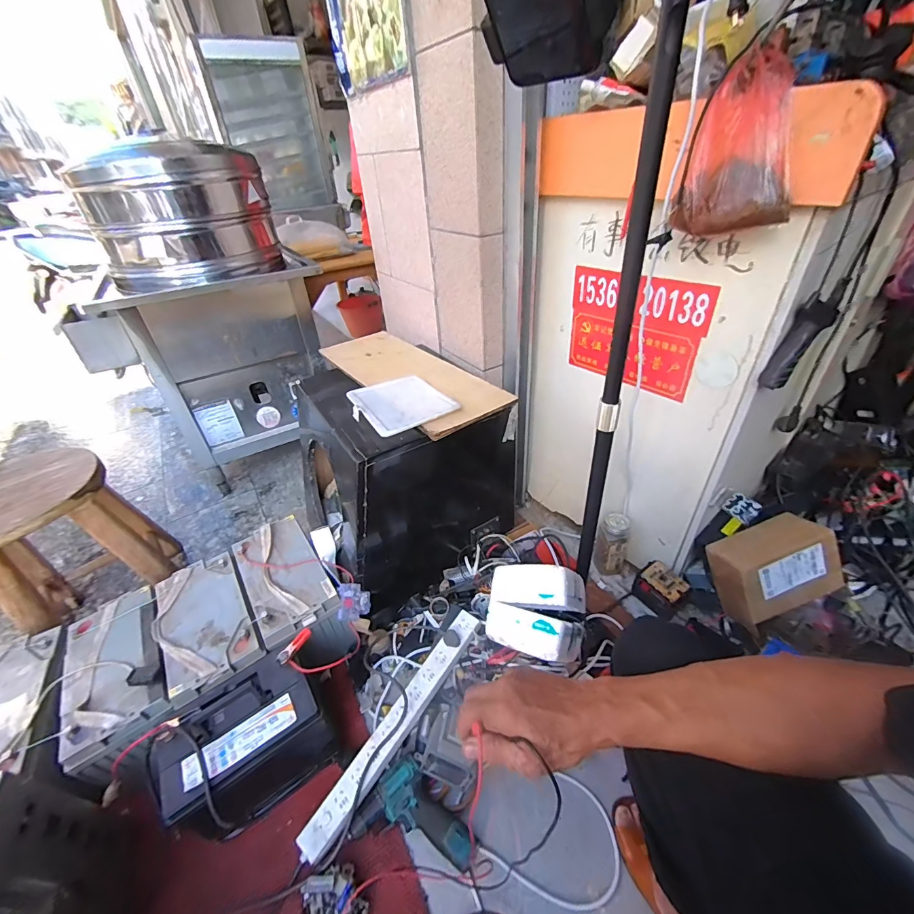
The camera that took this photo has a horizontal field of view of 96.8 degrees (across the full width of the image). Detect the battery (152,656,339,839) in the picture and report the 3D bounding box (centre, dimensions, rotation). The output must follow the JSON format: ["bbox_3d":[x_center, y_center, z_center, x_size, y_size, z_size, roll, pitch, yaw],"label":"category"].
[{"bbox_3d":[-0.388,0.542,0.760,0.266,0.223,0.194,-33,46,-31],"label":"battery"}]

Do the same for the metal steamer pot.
[{"bbox_3d":[-0.856,-0.786,1.306,0.479,0.333,0.558,-16,39,-14],"label":"metal steamer pot"}]

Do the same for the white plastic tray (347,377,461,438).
[{"bbox_3d":[-0.133,-0.123,0.908,0.191,0.017,0.231,-25,42,-24],"label":"white plastic tray"}]

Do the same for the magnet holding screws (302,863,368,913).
[{"bbox_3d":[-0.196,0.731,0.657,0.096,0.046,0.092,-3,38,2],"label":"magnet holding screws"}]

